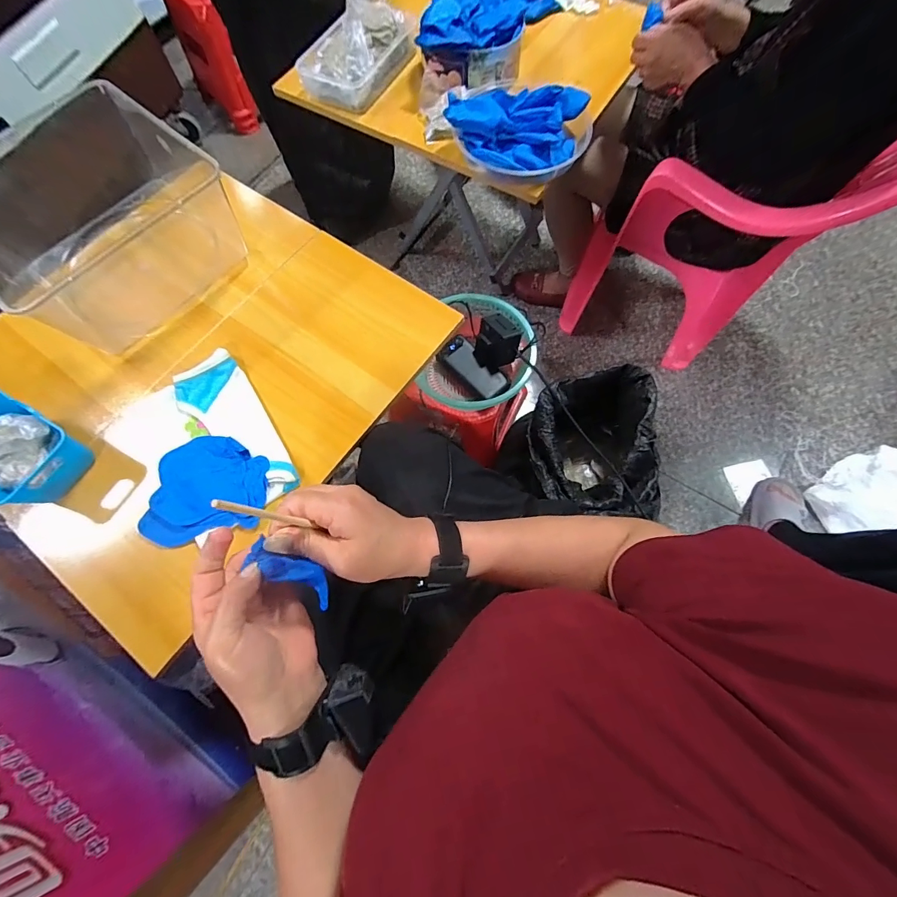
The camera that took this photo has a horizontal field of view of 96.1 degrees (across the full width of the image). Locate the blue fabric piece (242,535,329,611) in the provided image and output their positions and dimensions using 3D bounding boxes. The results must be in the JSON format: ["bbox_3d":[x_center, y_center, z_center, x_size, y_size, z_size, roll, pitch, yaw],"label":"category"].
[{"bbox_3d":[-0.121,0.096,0.315,0.070,0.011,0.025,32,74,-10],"label":"blue fabric piece"}]

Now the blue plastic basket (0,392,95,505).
[{"bbox_3d":[-0.544,0.003,0.508,0.147,0.074,0.108,25,74,9],"label":"blue plastic basket"}]

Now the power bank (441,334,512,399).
[{"bbox_3d":[0.051,-0.163,0.808,0.065,0.020,0.149,-41,75,-12],"label":"power bank"}]

